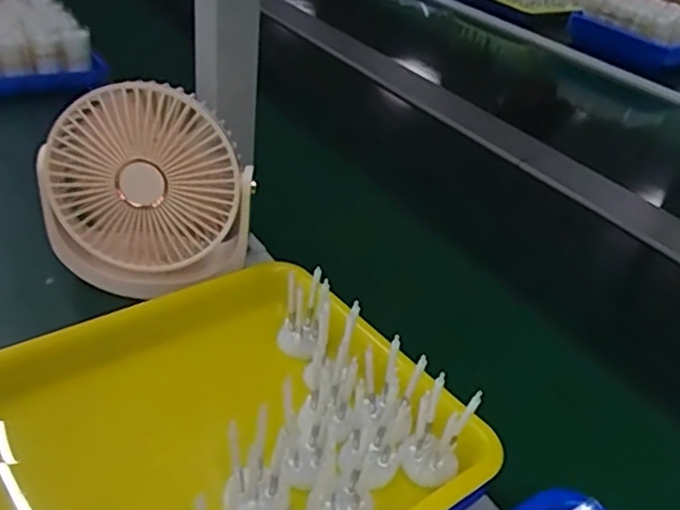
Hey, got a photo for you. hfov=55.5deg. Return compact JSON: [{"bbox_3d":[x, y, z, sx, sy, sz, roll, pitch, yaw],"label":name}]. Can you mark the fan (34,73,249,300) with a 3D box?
[{"bbox_3d":[-0.153,-0.052,0.523,0.158,0.151,0.067,5,35,-4],"label":"fan"}]

